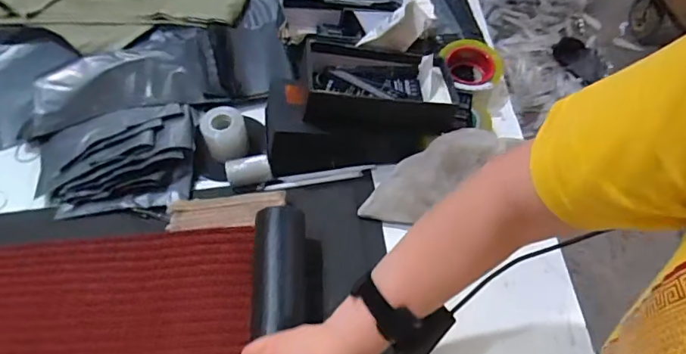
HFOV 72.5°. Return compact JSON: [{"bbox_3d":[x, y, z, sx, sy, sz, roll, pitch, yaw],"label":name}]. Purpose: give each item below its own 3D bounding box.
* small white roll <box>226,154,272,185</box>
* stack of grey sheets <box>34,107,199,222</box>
[{"bbox_3d":[-0.144,-0.012,0.712,0.069,0.029,0.031,-7,56,-4],"label":"small white roll"},{"bbox_3d":[-0.358,-0.031,0.730,0.251,0.047,0.186,-5,56,-3],"label":"stack of grey sheets"}]

